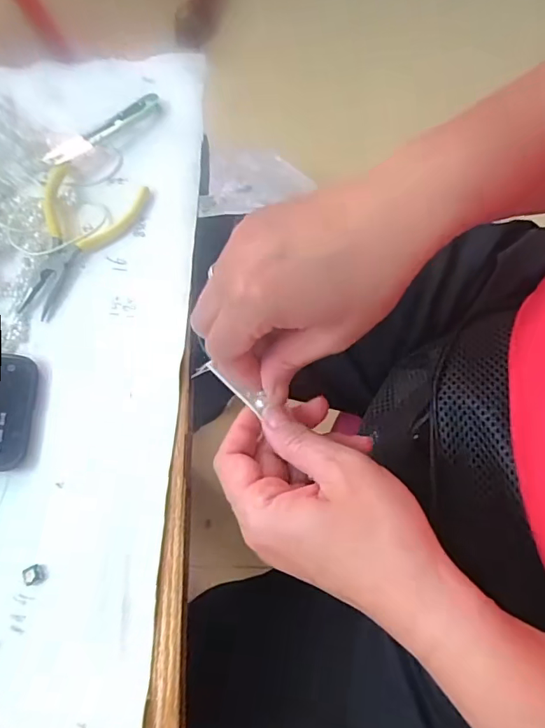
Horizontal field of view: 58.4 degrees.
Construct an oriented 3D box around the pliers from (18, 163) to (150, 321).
[{"bbox_3d":[-0.152,-0.093,0.363,0.081,0.009,0.120,18,75,13],"label":"pliers"}]

